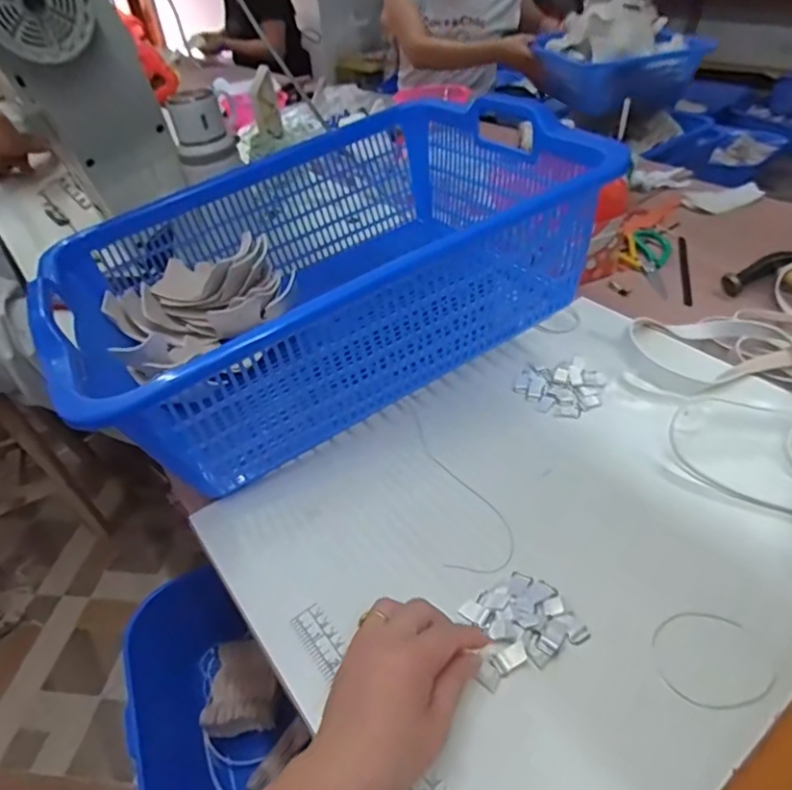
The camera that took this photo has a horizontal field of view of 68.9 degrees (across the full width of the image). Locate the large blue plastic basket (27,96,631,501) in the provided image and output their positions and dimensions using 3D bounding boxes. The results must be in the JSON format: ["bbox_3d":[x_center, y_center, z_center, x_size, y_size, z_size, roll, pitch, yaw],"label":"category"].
[{"bbox_3d":[-0.093,-0.137,0.655,0.522,0.197,0.410,-25,44,-20],"label":"large blue plastic basket"}]

